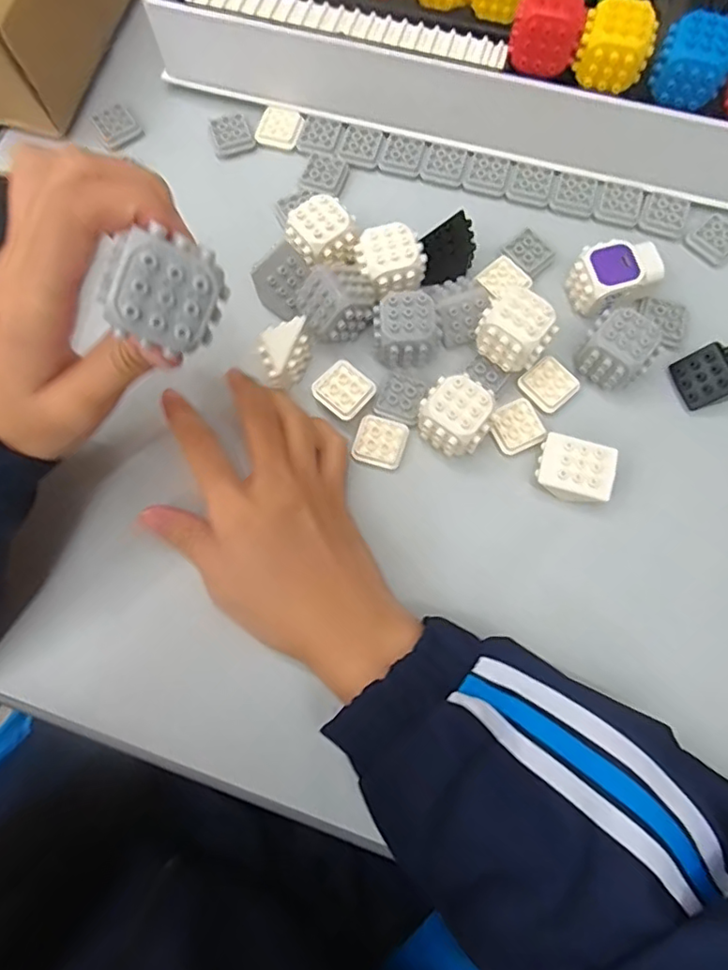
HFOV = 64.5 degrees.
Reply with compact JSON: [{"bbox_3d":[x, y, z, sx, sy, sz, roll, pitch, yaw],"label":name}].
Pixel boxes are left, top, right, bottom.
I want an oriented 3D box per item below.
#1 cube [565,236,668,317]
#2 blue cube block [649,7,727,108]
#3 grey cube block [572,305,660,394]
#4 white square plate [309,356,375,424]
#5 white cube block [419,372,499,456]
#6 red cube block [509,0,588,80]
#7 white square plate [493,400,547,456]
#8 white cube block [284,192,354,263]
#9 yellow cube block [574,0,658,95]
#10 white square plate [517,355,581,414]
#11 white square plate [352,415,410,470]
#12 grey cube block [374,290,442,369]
[{"bbox_3d":[0.144,-0.122,0.334,0.044,0.026,0.035,-25,76,-6],"label":"cube"},{"bbox_3d":[0.177,-0.228,0.309,0.037,0.028,0.032,21,76,6],"label":"blue cube block"},{"bbox_3d":[0.139,-0.074,0.320,0.031,0.034,0.035,-43,79,-10],"label":"grey cube block"},{"bbox_3d":[-0.011,-0.053,0.322,0.029,0.005,0.028,42,77,13],"label":"white square plate"},{"bbox_3d":[0.050,-0.037,0.312,0.036,0.029,0.034,37,78,10],"label":"white cube block"},{"bbox_3d":[0.100,-0.248,0.314,0.036,0.029,0.031,14,75,4],"label":"red cube block"},{"bbox_3d":[0.085,-0.032,0.325,0.027,0.007,0.027,-26,76,-6],"label":"white square plate"},{"bbox_3d":[-0.024,-0.145,0.341,0.034,0.033,0.030,-33,77,-8],"label":"white cube block"},{"bbox_3d":[0.136,-0.238,0.312,0.036,0.031,0.029,16,76,5],"label":"yellow cube block"},{"bbox_3d":[0.106,-0.058,0.331,0.028,0.008,0.028,-39,78,-9],"label":"white square plate"},{"bbox_3d":[0.009,-0.024,0.323,0.028,0.004,0.028,15,75,5],"label":"white square plate"},{"bbox_3d":[0.024,-0.085,0.325,0.036,0.031,0.034,-4,75,0],"label":"grey cube block"}]

